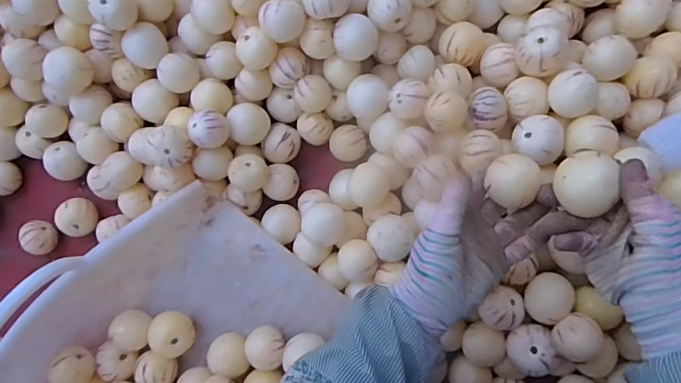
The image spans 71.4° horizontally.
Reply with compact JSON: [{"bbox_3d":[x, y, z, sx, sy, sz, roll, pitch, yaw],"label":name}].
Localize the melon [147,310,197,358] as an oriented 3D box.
[{"bbox_3d":[-0.203,0.173,0.579,0.050,0.055,0.053,-1,85,8],"label":"melon"}]

